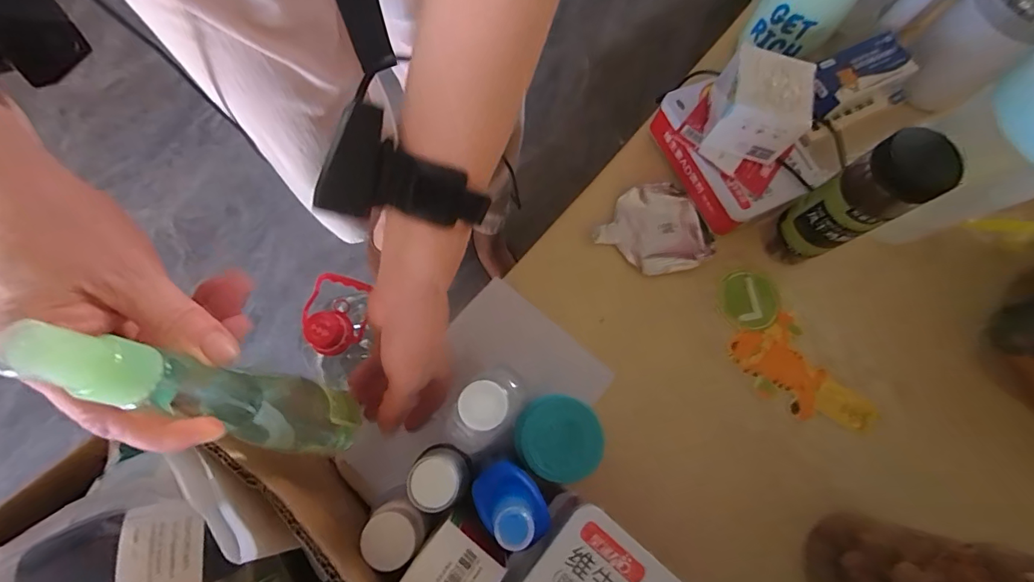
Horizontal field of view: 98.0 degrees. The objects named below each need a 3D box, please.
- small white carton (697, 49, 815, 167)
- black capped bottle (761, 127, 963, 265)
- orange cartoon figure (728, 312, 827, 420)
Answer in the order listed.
[{"bbox_3d":[0.211,-0.163,0.393,0.064,0.062,0.065,15,73,2],"label":"small white carton"},{"bbox_3d":[0.277,-0.071,0.378,0.060,0.151,0.051,-27,76,-10],"label":"black capped bottle"},{"bbox_3d":[0.249,0.064,0.416,0.066,0.016,0.091,-42,79,-13],"label":"orange cartoon figure"}]

